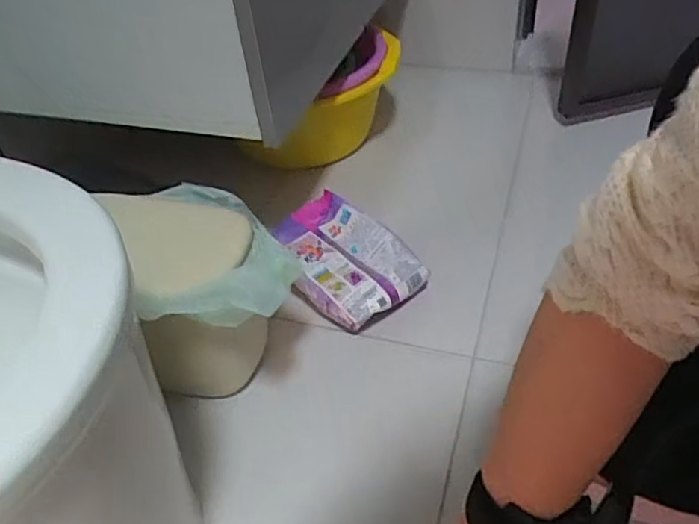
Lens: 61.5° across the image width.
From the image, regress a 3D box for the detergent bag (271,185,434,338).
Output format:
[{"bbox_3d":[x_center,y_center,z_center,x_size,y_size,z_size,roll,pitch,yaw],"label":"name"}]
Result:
[{"bbox_3d":[-0.013,0.003,0.843,0.151,0.075,0.212,-35,50,-27],"label":"detergent bag"}]

